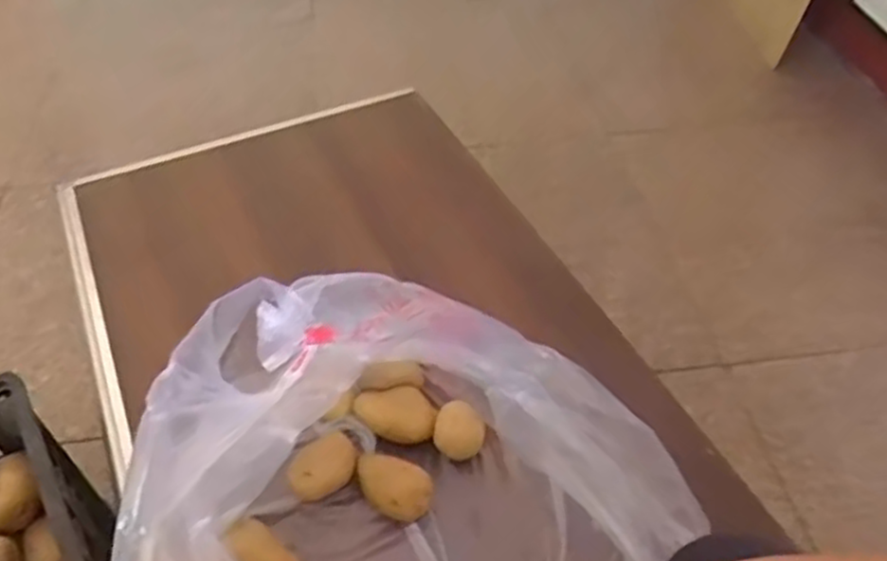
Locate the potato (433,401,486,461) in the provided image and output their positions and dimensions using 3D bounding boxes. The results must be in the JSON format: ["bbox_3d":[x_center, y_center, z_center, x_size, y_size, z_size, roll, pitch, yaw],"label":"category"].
[{"bbox_3d":[0.015,0.148,0.735,0.049,0.043,0.045,0,47,1],"label":"potato"}]

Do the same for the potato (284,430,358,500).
[{"bbox_3d":[-0.115,0.180,0.721,0.069,0.041,0.060,-19,49,-16],"label":"potato"}]

